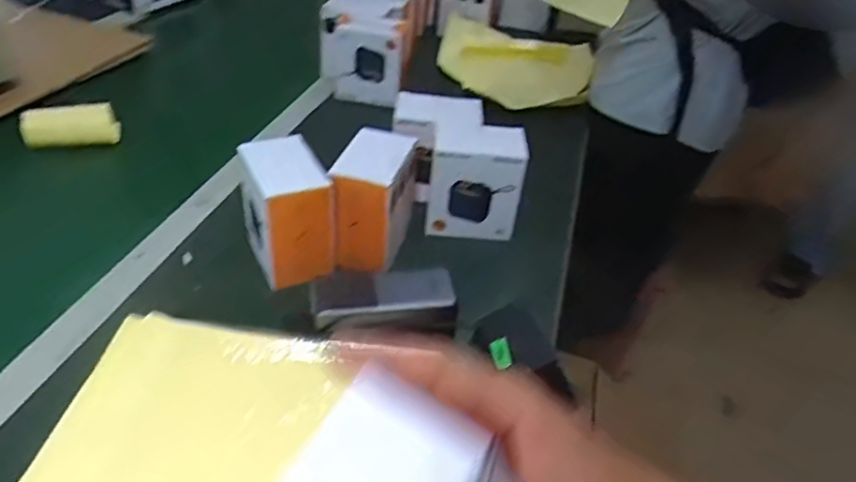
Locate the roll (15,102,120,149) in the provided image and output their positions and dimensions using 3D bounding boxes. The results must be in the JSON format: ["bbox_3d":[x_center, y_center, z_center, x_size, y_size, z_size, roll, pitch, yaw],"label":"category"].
[{"bbox_3d":[-0.449,-0.147,0.775,0.106,0.041,0.032,-10,42,-18],"label":"roll"}]

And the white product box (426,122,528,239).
[{"bbox_3d":[0.054,-0.065,0.704,0.097,0.117,0.069,7,40,1],"label":"white product box"}]

